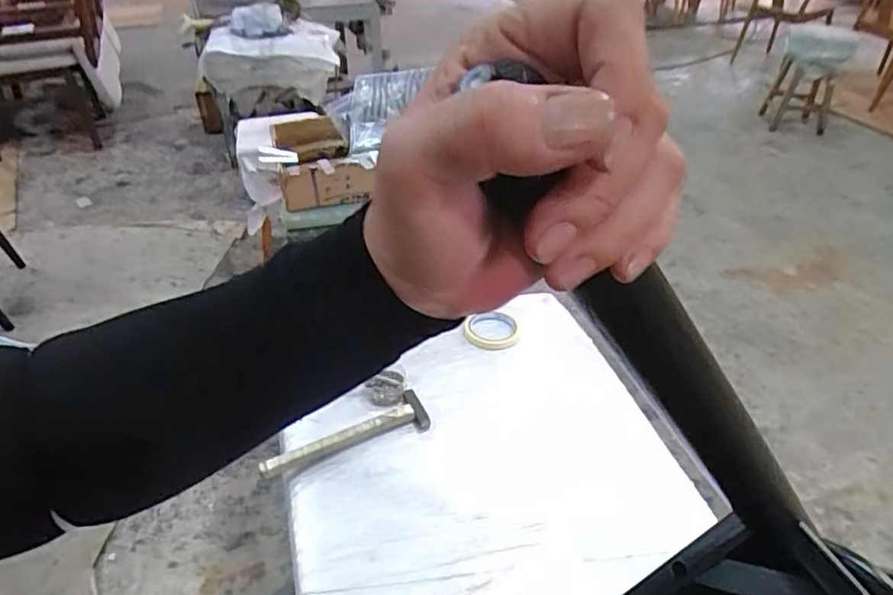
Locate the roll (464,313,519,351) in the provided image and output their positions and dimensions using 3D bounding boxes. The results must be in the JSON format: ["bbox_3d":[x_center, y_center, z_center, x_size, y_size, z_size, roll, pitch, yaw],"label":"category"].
[{"bbox_3d":[0.077,0.052,0.991,0.093,0.023,0.077,-1,39,-1],"label":"roll"}]

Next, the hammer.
[{"bbox_3d":[-0.142,0.187,0.825,0.230,0.021,0.060,-13,40,-16],"label":"hammer"}]

